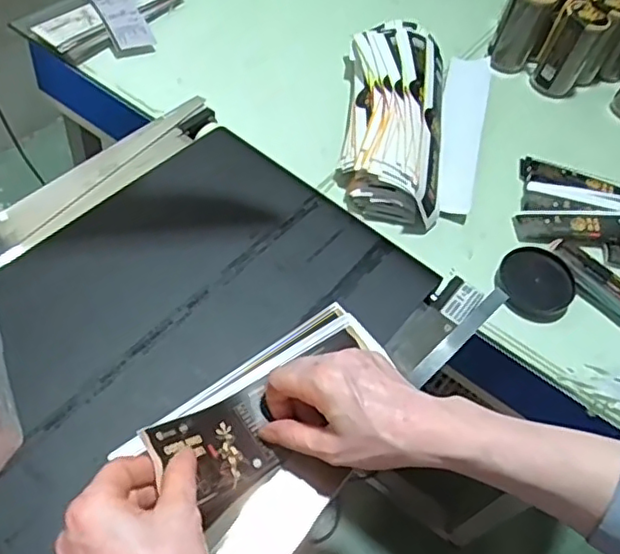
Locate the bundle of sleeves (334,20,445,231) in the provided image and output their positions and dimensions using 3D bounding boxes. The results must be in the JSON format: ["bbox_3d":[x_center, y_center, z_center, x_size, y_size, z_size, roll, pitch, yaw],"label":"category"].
[{"bbox_3d":[0.118,-0.231,0.861,0.138,0.089,0.370,12,52,-4],"label":"bundle of sleeves"}]

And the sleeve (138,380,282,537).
[{"bbox_3d":[-0.065,0.128,0.446,0.118,0.018,0.071,-11,67,-57],"label":"sleeve"}]

